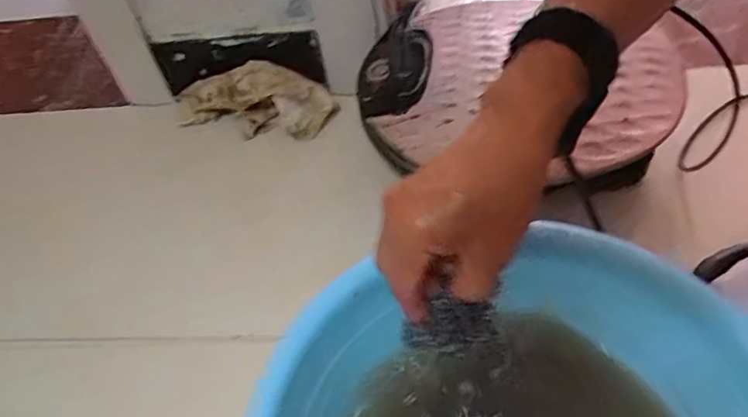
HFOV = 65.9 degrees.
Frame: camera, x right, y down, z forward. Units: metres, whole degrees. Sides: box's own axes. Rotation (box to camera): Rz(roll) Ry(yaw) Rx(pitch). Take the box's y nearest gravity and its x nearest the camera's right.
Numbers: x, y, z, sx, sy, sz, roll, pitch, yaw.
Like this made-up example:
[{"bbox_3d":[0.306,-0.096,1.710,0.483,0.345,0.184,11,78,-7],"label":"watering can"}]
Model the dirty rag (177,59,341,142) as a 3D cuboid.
[{"bbox_3d":[-0.142,-0.128,0.701,0.198,0.075,0.074,6,53,13],"label":"dirty rag"}]

